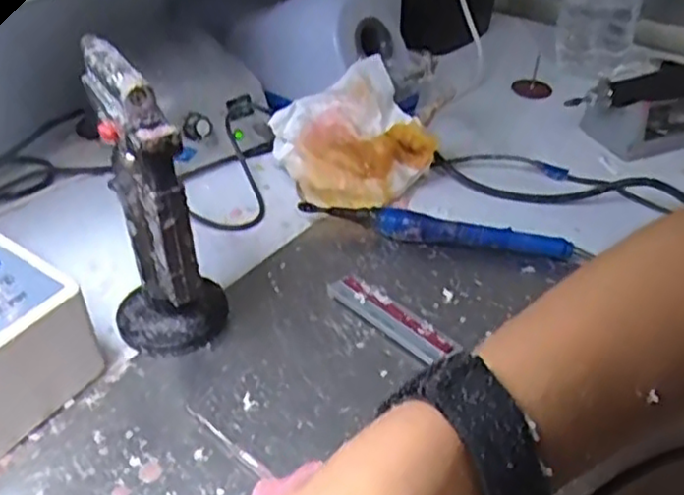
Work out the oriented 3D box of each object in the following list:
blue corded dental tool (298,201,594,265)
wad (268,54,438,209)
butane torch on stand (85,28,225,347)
[{"bbox_3d":[0.063,-0.011,0.441,0.178,0.019,0.017,9,38,12],"label":"blue corded dental tool"},{"bbox_3d":[0.010,-0.078,0.491,0.099,0.063,0.086,-28,46,-32],"label":"wad"},{"bbox_3d":[-0.095,-0.020,0.348,0.057,0.146,0.065,-9,38,-12],"label":"butane torch on stand"}]

